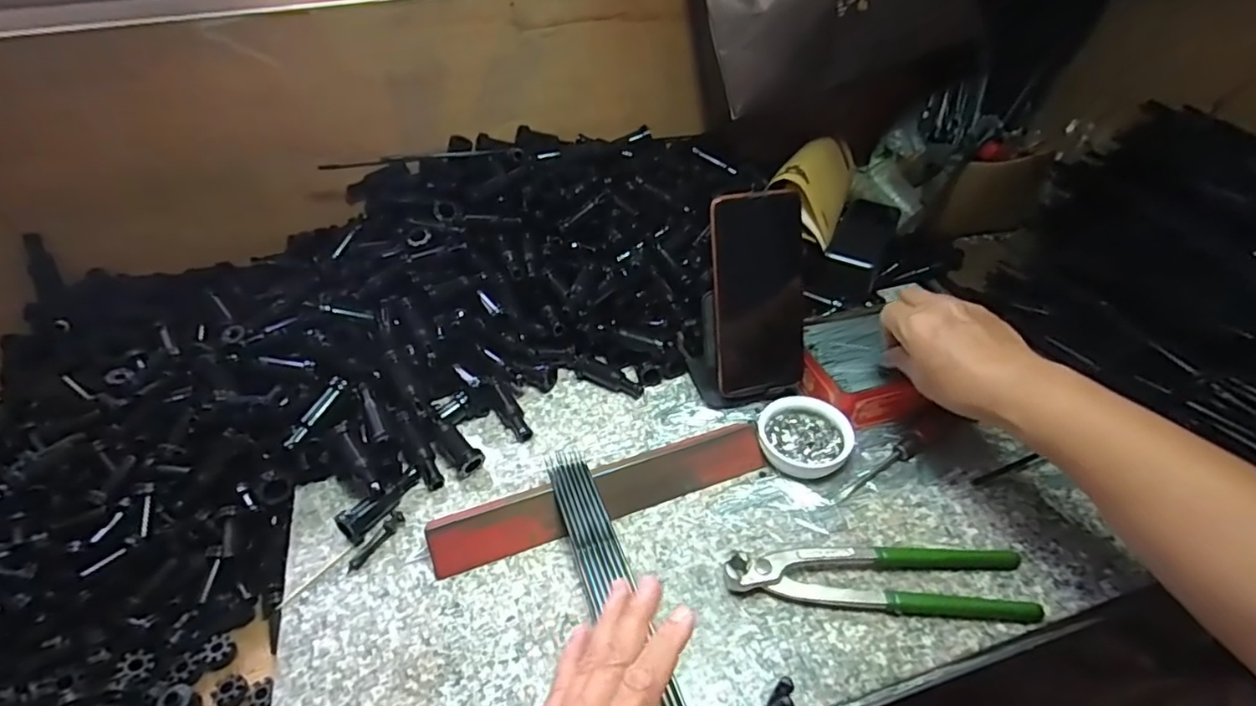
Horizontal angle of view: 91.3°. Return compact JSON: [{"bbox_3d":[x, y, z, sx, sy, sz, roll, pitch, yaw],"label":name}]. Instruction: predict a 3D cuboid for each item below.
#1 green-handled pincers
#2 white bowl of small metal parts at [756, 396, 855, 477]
[{"bbox_3d":[0.165,0.151,0.413,0.196,0.018,0.051,0,41,2],"label":"green-handled pincers"},{"bbox_3d":[0.141,0.069,0.493,0.072,0.023,0.068,-1,41,1],"label":"white bowl of small metal parts"}]

